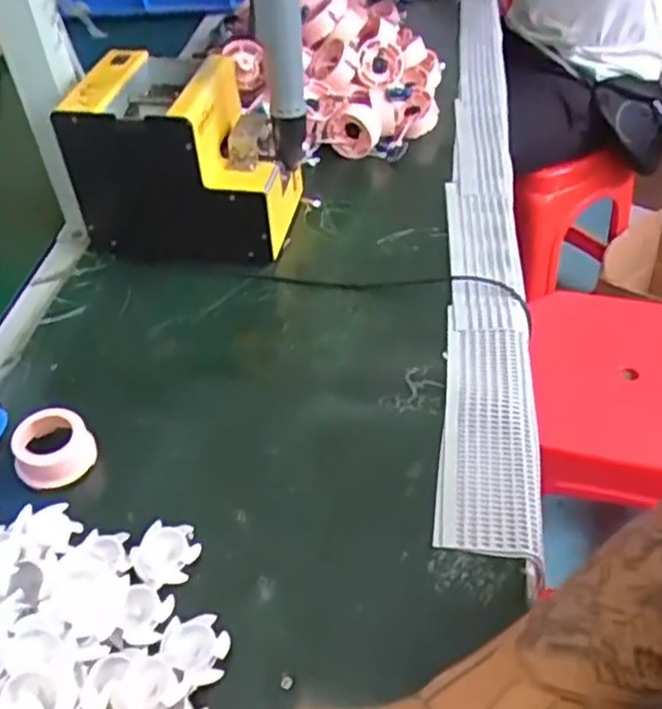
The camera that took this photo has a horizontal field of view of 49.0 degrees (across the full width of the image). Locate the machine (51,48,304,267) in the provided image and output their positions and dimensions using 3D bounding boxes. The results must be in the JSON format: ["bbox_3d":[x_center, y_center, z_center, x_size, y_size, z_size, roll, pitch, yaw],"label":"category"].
[{"bbox_3d":[-0.134,-0.189,0.690,0.188,0.149,0.125,4,46,10],"label":"machine"}]

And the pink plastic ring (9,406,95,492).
[{"bbox_3d":[-0.198,0.068,0.523,0.050,0.035,0.049,-3,45,3],"label":"pink plastic ring"}]

